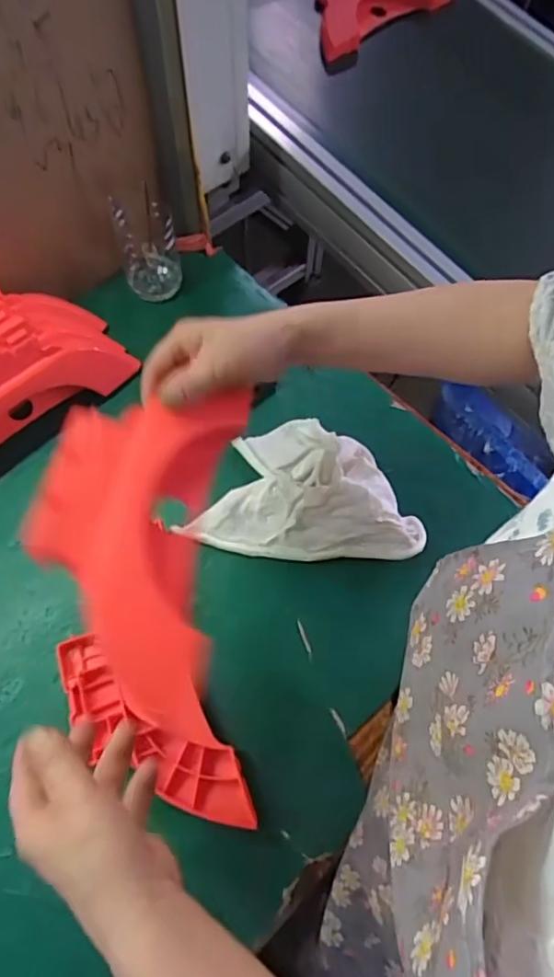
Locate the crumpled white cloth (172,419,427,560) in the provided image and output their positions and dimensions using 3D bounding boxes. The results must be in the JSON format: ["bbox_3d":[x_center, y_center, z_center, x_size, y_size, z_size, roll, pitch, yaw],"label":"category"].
[{"bbox_3d":[0.033,-0.004,0.524,0.206,0.059,0.131,11,64,5],"label":"crumpled white cloth"}]

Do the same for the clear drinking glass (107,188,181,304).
[{"bbox_3d":[-0.142,-0.270,0.625,0.062,0.109,0.061,-12,65,-7],"label":"clear drinking glass"}]

